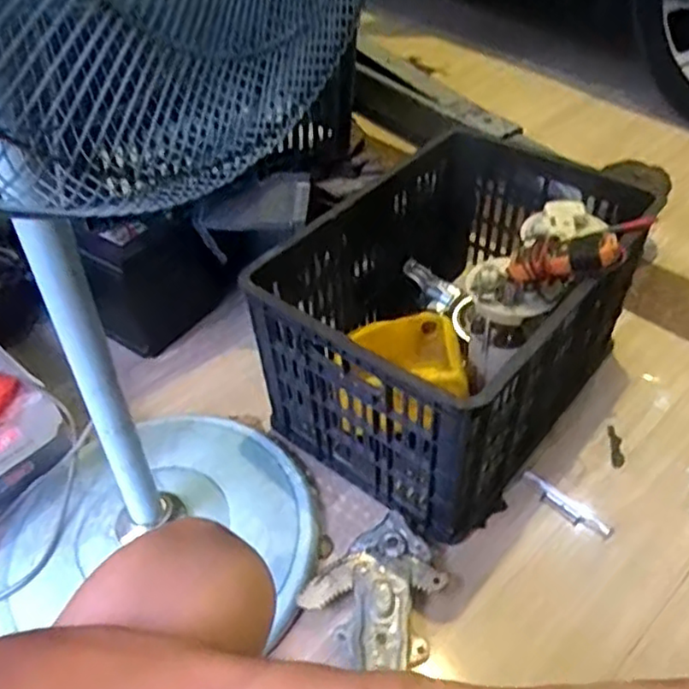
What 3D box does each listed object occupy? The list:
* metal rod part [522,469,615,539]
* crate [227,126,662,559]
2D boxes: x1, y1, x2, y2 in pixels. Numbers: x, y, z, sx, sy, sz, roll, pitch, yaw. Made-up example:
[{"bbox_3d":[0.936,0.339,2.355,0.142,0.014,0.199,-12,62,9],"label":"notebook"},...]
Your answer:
[{"bbox_3d":[0.294,0.209,0.887,0.033,0.013,0.133,-35,51,-26],"label":"metal rod part"},{"bbox_3d":[0.167,-0.048,0.963,0.363,0.298,0.517,31,56,32],"label":"crate"}]

